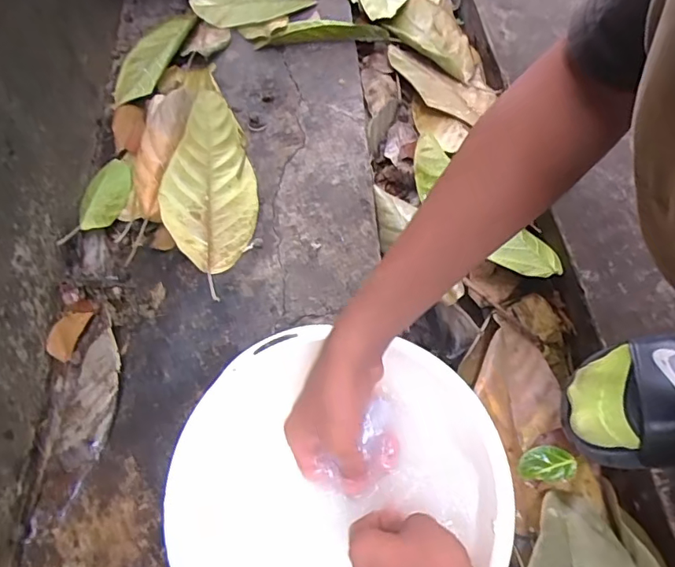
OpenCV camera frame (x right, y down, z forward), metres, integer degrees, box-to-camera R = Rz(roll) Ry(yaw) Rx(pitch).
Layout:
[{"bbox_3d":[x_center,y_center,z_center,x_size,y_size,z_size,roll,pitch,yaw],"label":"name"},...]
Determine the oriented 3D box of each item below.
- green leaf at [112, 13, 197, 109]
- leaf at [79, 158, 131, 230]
[{"bbox_3d":[-0.276,-0.345,0.770,0.074,0.015,0.194,15,61,13],"label":"green leaf"},{"bbox_3d":[-0.282,-0.110,0.627,0.040,0.021,0.116,4,59,7],"label":"leaf"}]

